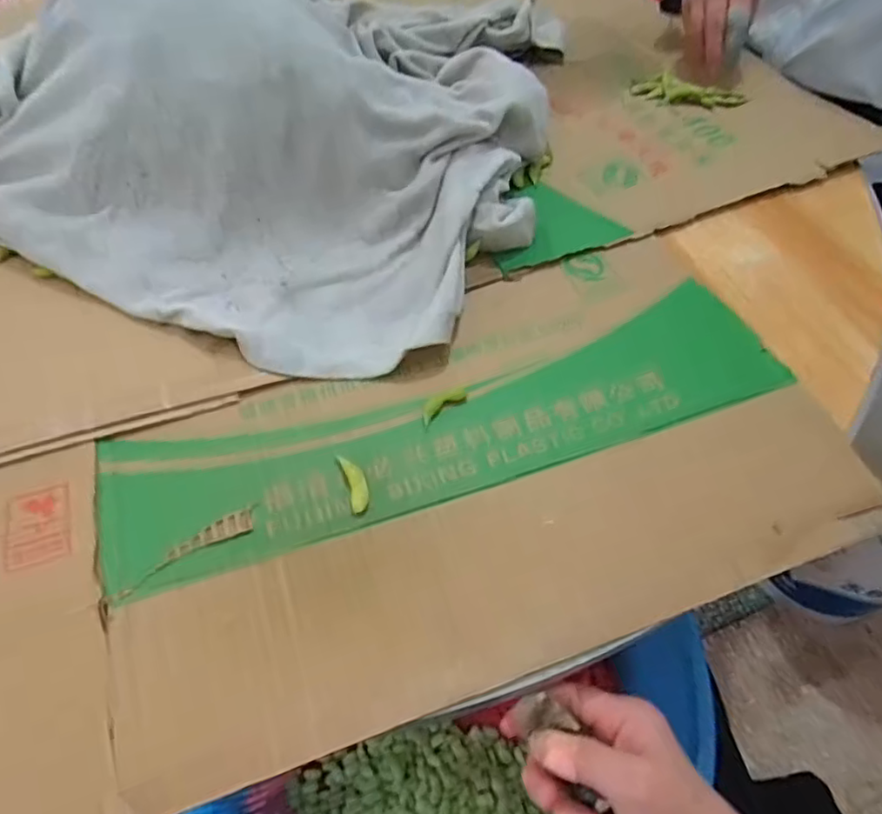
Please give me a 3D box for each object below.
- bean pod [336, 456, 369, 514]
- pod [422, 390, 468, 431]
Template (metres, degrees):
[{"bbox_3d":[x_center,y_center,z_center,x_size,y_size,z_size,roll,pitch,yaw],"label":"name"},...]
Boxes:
[{"bbox_3d":[-0.057,0.049,0.409,0.014,0.005,0.044,-15,55,-12],"label":"bean pod"},{"bbox_3d":[0.001,-0.002,0.450,0.044,0.004,0.016,-35,62,-24],"label":"pod"}]

